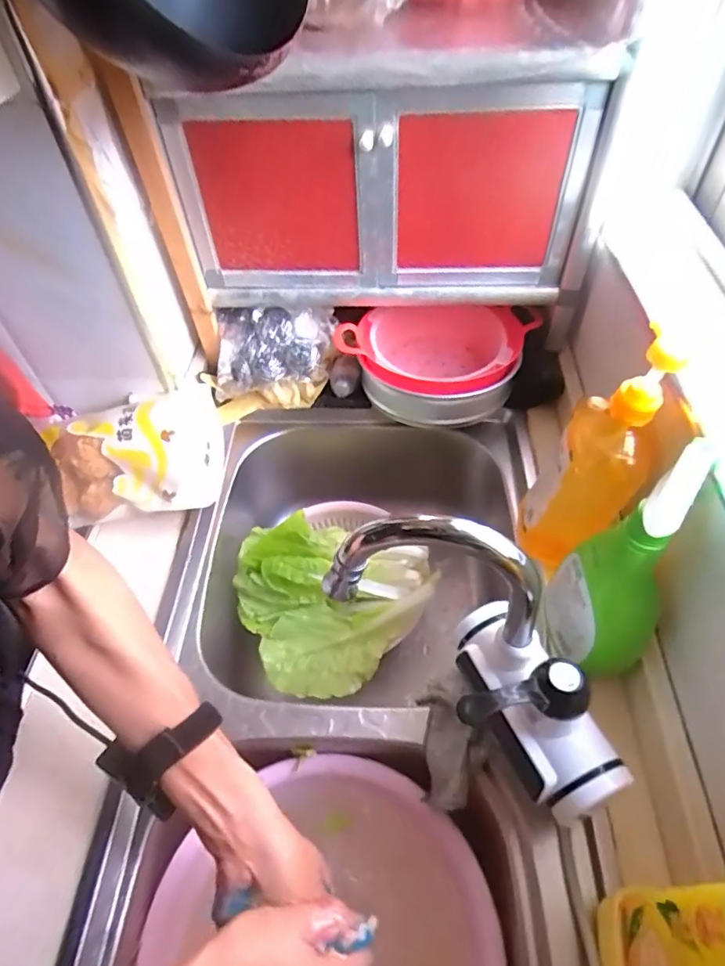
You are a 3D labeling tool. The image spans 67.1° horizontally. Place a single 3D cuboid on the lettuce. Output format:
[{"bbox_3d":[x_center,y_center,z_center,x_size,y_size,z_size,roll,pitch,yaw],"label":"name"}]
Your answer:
[{"bbox_3d":[-0.052,0.138,0.661,0.232,0.056,0.207,19,55,18],"label":"lettuce"}]

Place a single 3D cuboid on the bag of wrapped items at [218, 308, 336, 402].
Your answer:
[{"bbox_3d":[-0.117,-0.181,0.735,0.155,0.078,0.095,-3,51,1],"label":"bag of wrapped items"}]

